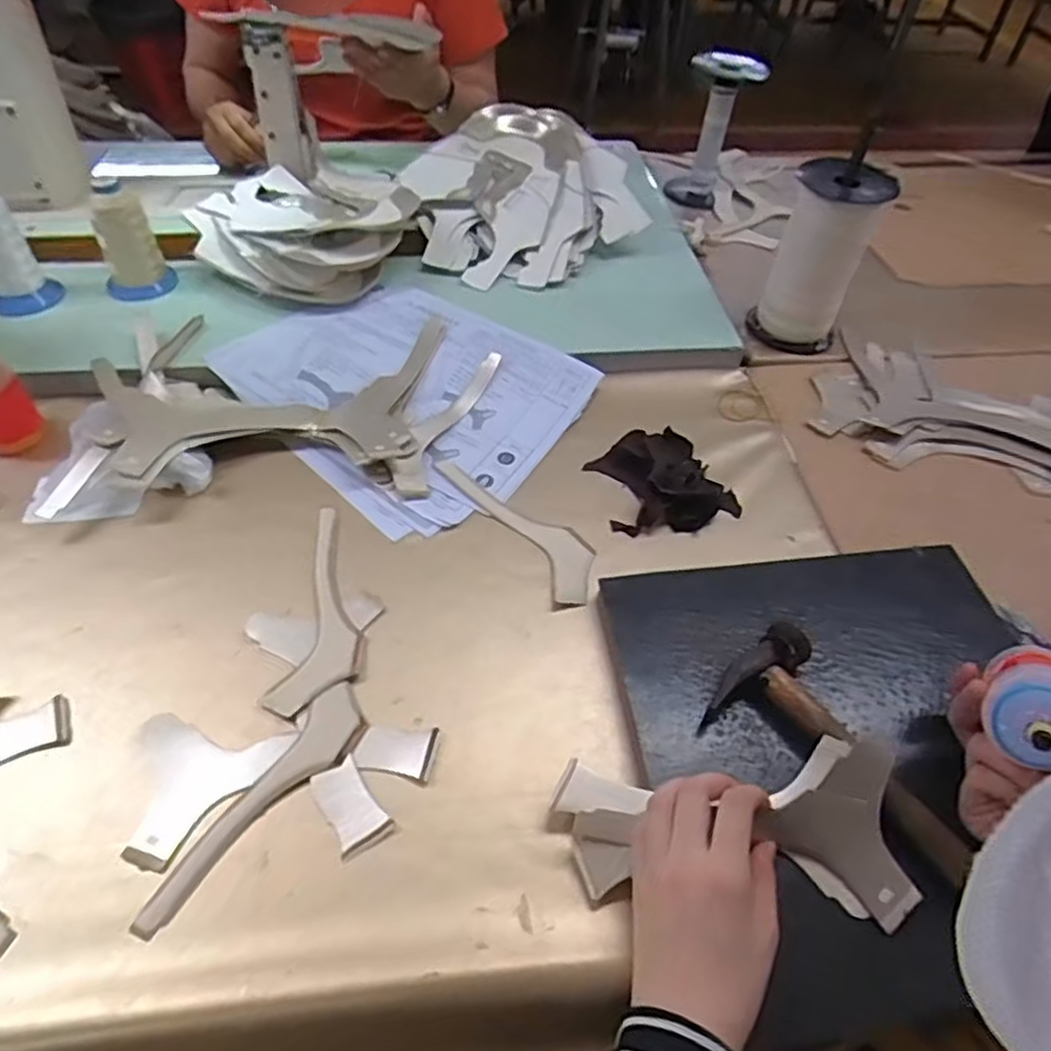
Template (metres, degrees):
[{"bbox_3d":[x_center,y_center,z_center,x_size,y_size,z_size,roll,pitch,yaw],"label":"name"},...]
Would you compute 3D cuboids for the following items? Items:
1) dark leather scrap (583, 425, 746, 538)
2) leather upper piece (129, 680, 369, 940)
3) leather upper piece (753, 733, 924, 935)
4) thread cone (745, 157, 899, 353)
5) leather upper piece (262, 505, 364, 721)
[{"bbox_3d":[0.119,-0.043,0.646,0.108,0.029,0.109,-17,53,-17],"label":"dark leather scrap"},{"bbox_3d":[-0.163,0.176,0.460,0.043,0.004,0.176,25,53,17],"label":"leather upper piece"},{"bbox_3d":[0.194,0.173,0.420,0.081,0.010,0.084,38,92,19],"label":"leather upper piece"},{"bbox_3d":[0.306,-0.277,0.790,0.086,0.211,0.081,13,50,7],"label":"thread cone"},{"bbox_3d":[-0.146,0.059,0.557,0.060,0.005,0.180,5,50,0],"label":"leather upper piece"}]

